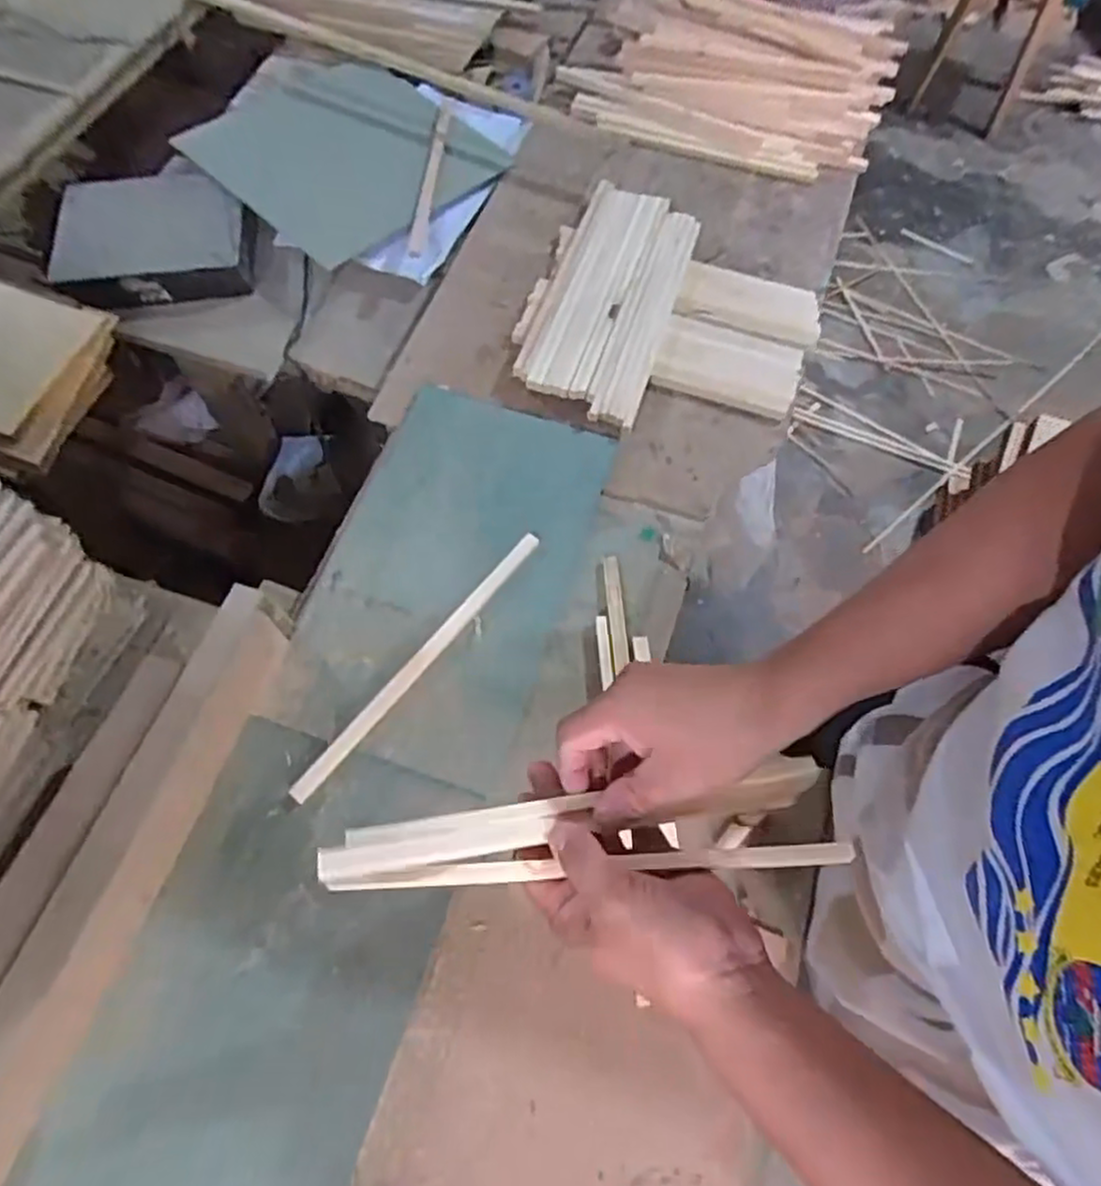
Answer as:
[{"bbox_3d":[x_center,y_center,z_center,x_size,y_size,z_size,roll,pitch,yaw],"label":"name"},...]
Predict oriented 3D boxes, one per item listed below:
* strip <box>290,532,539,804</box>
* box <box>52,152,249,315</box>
[{"bbox_3d":[-0.107,0.054,0.615,0.018,0.013,0.295,37,69,14],"label":"strip"},{"bbox_3d":[-0.464,-0.420,0.842,0.233,0.052,0.176,-8,65,-7],"label":"box"}]

